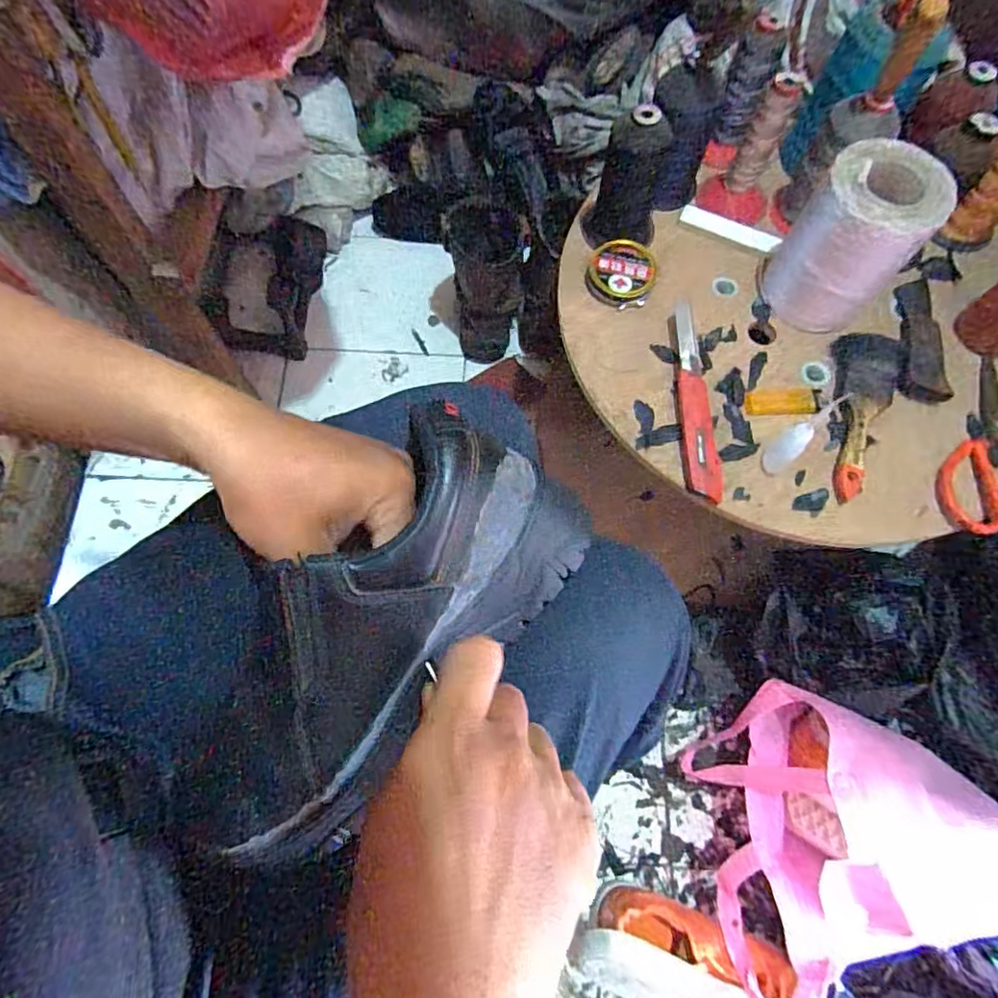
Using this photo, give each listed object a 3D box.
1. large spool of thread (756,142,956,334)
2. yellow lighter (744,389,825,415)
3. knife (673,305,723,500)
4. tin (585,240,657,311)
[{"bbox_3d":[0.328,-0.241,0.545,0.101,0.146,0.088,27,71,8],"label":"large spool of thread"},{"bbox_3d":[0.285,-0.096,0.572,0.076,0.007,0.028,-2,69,-2],"label":"yellow lighter"},{"bbox_3d":[0.190,-0.104,0.564,0.034,0.020,0.222,0,69,-2],"label":"knife"},{"bbox_3d":[0.131,-0.241,0.610,0.068,0.021,0.069,1,69,-1],"label":"tin"}]

